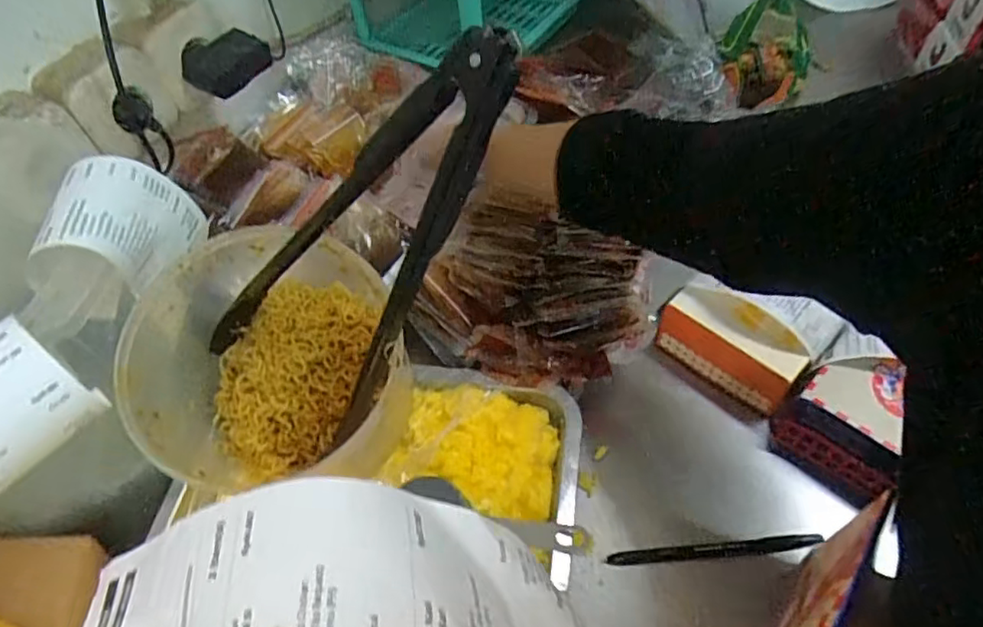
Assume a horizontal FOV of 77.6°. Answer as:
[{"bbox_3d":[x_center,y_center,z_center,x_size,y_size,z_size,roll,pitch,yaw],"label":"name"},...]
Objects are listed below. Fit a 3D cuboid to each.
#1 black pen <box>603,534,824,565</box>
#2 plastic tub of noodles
[{"bbox_3d":[0.156,0.167,0.431,0.146,0.008,0.010,-6,53,1],"label":"black pen"},{"bbox_3d":[-0.144,0.037,0.424,0.160,0.137,0.126,-20,54,-9],"label":"plastic tub of noodles"}]

